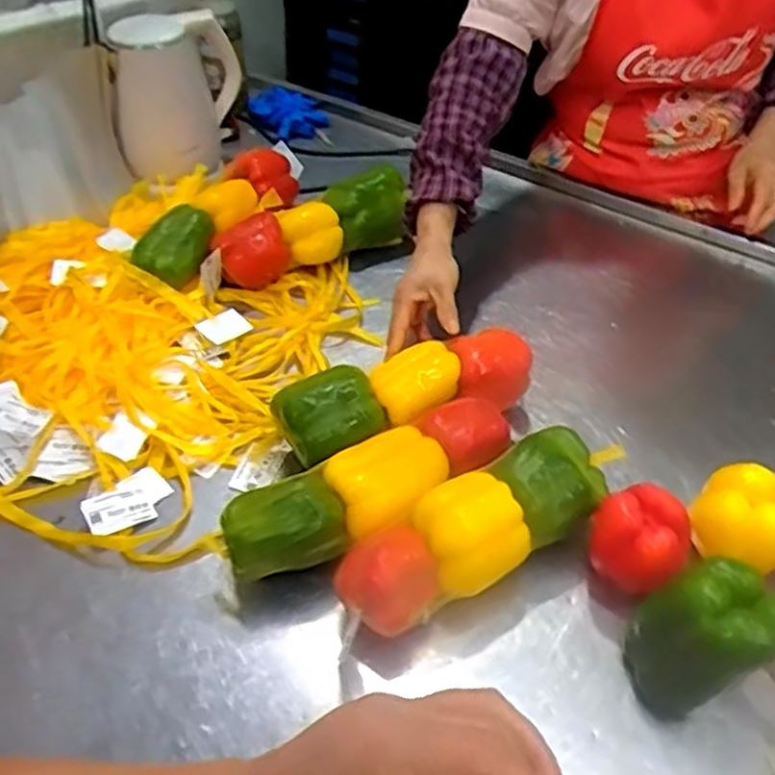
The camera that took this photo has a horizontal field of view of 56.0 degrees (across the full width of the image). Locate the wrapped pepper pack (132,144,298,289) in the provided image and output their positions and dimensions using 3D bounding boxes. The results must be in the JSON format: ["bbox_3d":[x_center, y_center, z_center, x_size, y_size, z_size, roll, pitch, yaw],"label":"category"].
[{"bbox_3d":[-0.216,-0.234,0.982,0.076,0.076,0.290,22,49,20],"label":"wrapped pepper pack"}]

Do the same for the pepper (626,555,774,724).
[{"bbox_3d":[0.244,0.189,0.560,0.092,0.116,0.091,-10,46,-10],"label":"pepper"}]

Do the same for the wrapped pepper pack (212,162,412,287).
[{"bbox_3d":[-0.094,-0.215,0.984,0.281,0.084,0.071,-21,49,-20],"label":"wrapped pepper pack"}]

